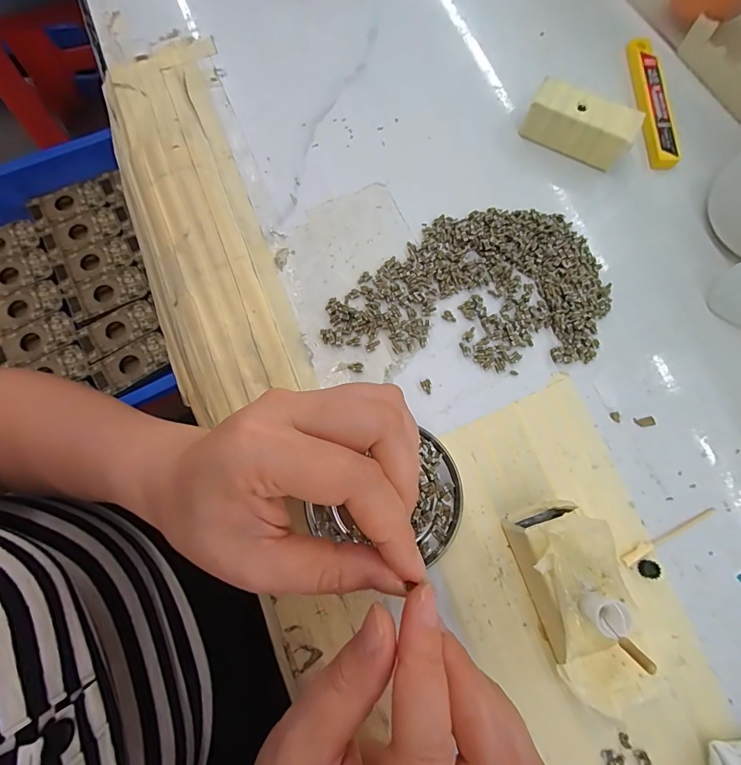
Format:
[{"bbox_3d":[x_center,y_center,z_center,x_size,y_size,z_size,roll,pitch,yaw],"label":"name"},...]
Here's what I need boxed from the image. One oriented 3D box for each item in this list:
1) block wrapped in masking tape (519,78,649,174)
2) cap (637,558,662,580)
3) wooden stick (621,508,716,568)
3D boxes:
[{"bbox_3d":[0.133,-0.163,0.264,0.064,0.026,0.027,27,78,6],"label":"block wrapped in masking tape"},{"bbox_3d":[0.143,0.096,0.211,0.010,0.005,0.009,21,77,4],"label":"cap"},{"bbox_3d":[0.158,0.080,0.216,0.060,0.004,0.006,-27,78,-6],"label":"wooden stick"}]

